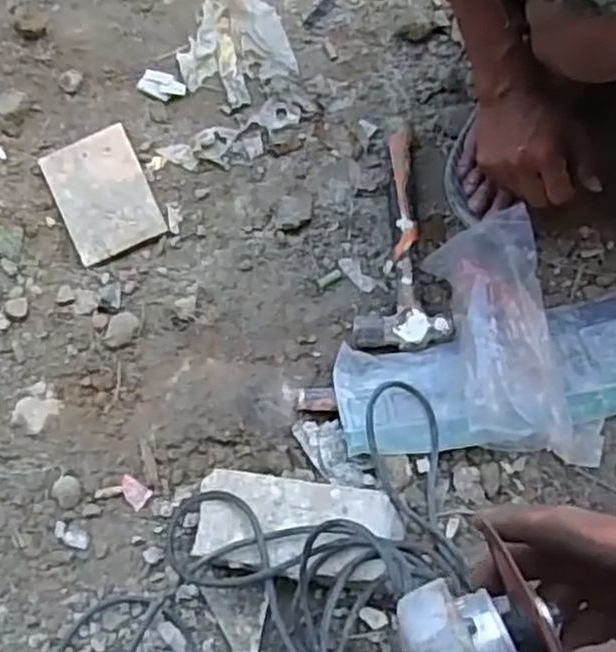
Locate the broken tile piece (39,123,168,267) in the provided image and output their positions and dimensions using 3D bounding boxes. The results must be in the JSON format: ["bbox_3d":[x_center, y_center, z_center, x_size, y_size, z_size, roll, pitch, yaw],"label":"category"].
[{"bbox_3d":[-0.223,-0.145,0.821,0.097,0.014,0.147,-25,69,-4],"label":"broken tile piece"}]

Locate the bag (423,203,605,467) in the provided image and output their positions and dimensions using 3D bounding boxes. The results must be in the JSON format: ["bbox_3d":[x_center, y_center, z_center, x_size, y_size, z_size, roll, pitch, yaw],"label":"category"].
[{"bbox_3d":[0.191,0.006,0.702,0.117,0.065,0.239,-9,69,2],"label":"bag"}]

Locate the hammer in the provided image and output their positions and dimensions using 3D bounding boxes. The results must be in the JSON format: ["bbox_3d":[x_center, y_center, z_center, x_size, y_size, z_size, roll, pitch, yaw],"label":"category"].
[{"bbox_3d":[0.081,-0.088,0.768,0.093,0.032,0.236,-8,69,2],"label":"hammer"}]

